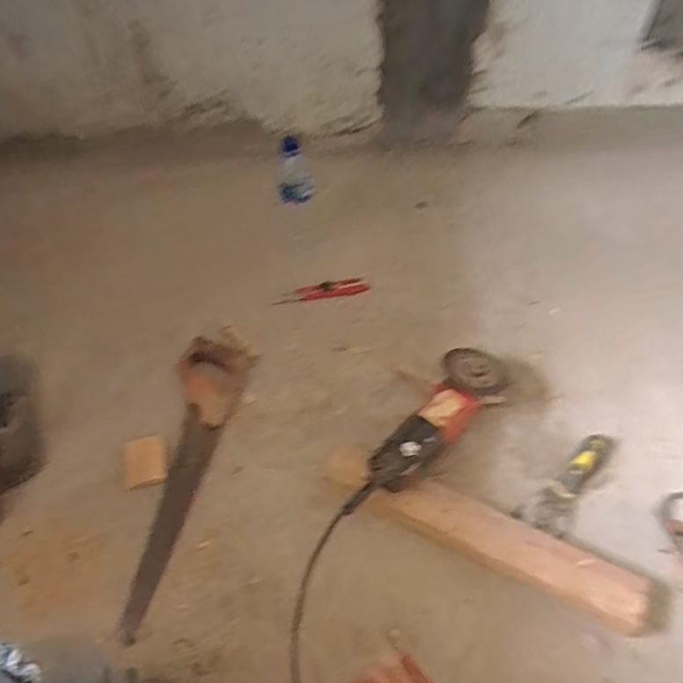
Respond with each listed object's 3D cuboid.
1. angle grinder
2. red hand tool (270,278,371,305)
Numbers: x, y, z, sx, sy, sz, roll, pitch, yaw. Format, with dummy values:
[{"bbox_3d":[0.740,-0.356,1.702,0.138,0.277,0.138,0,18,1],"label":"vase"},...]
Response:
[{"bbox_3d":[0.120,0.129,0.748,0.093,0.099,0.340,32,58,25],"label":"angle grinder"},{"bbox_3d":[-0.038,-0.096,1.003,0.174,0.013,0.033,-11,51,-6],"label":"red hand tool"}]

